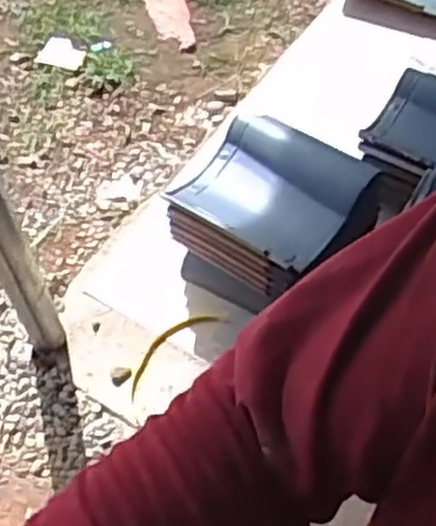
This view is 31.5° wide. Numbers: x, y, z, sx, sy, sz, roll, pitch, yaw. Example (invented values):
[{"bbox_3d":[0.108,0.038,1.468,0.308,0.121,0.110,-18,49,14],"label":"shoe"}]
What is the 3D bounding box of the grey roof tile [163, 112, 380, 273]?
[{"bbox_3d":[0.115,-0.151,1.556,0.327,0.073,0.292,28,62,19],"label":"grey roof tile"}]

